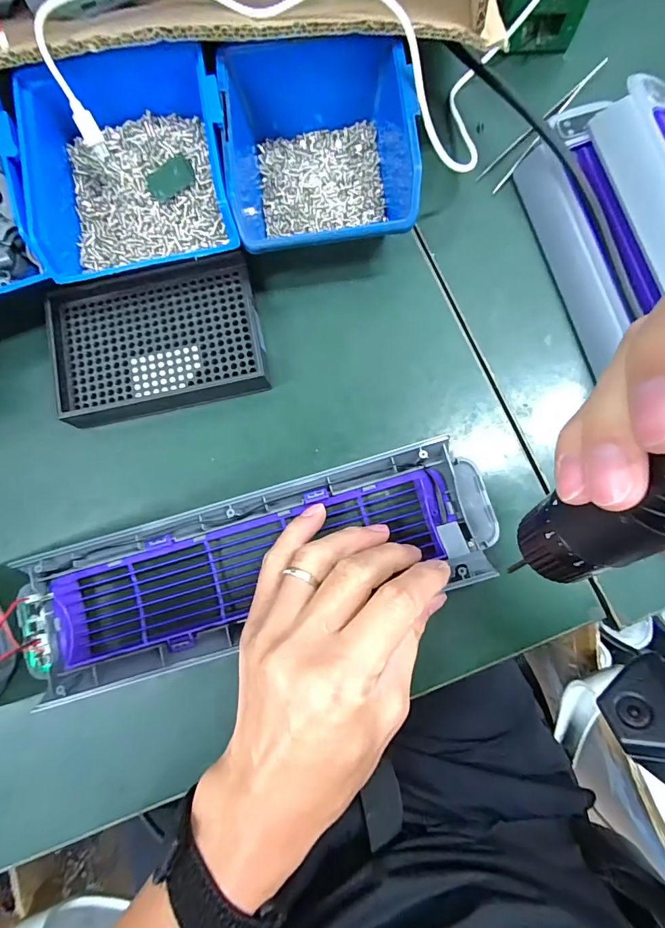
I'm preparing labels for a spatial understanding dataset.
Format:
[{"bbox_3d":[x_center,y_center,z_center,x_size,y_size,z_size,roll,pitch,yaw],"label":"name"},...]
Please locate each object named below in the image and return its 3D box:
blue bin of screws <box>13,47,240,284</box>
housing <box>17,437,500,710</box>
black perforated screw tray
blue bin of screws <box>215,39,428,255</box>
[{"bbox_3d":[-0.124,-0.191,0.272,0.119,0.053,0.141,-11,82,1],"label":"blue bin of screws"},{"bbox_3d":[-0.051,0.064,0.259,0.300,0.035,0.084,-18,82,1],"label":"housing"},{"bbox_3d":[-0.117,-0.084,0.288,0.135,0.026,0.099,-13,82,1],"label":"black perforated screw tray"},{"bbox_3d":[-0.005,-0.206,0.275,0.120,0.063,0.137,-4,82,2],"label":"blue bin of screws"}]

